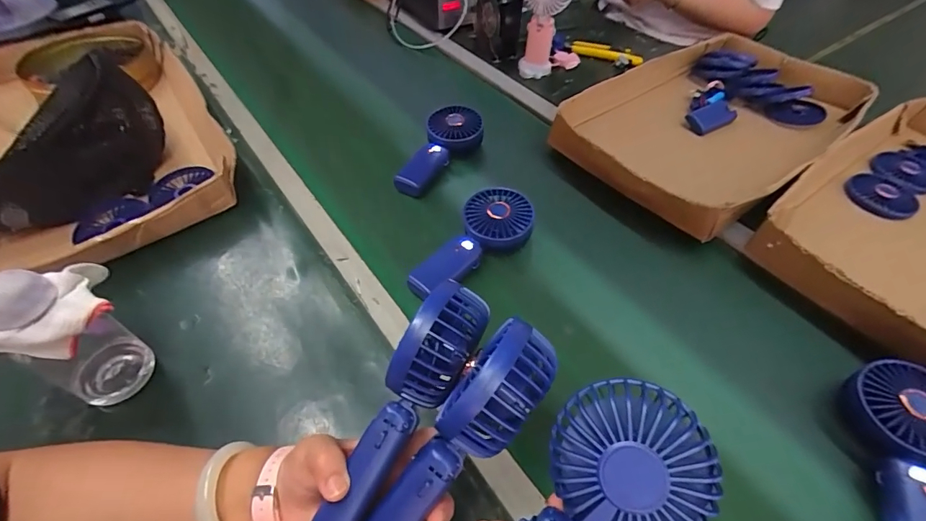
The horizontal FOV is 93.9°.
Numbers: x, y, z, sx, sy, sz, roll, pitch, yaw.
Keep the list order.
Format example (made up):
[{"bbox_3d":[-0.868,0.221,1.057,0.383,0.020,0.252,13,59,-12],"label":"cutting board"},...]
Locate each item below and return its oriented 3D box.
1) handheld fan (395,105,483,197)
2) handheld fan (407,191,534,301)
[{"bbox_3d":[-0.030,-0.162,0.650,0.081,0.054,0.177,16,52,12],"label":"handheld fan"},{"bbox_3d":[0.009,-0.020,0.529,0.182,0.047,0.079,-36,59,-26],"label":"handheld fan"}]

